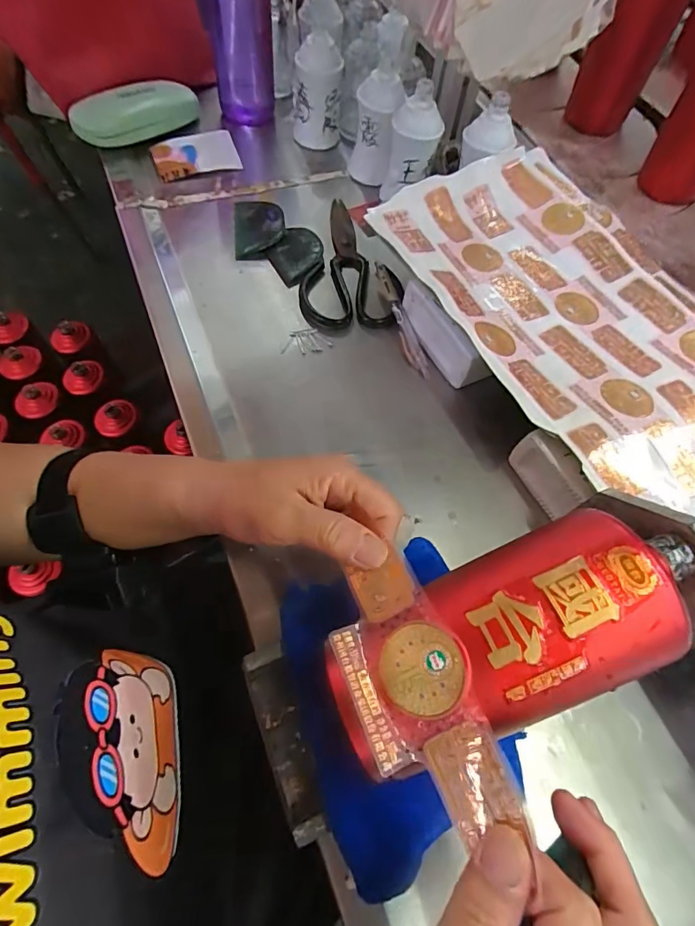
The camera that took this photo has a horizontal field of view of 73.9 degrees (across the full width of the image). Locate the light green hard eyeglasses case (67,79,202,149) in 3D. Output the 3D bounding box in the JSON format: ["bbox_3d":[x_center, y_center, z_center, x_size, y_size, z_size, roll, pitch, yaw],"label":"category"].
[{"bbox_3d":[-0.244,-0.413,0.543,0.154,0.040,0.044,-39,72,-19],"label":"light green hard eyeglasses case"}]

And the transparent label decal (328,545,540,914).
[{"bbox_3d":[0.028,0.103,0.214,0.055,0.009,0.118,-20,60,-2],"label":"transparent label decal"}]

